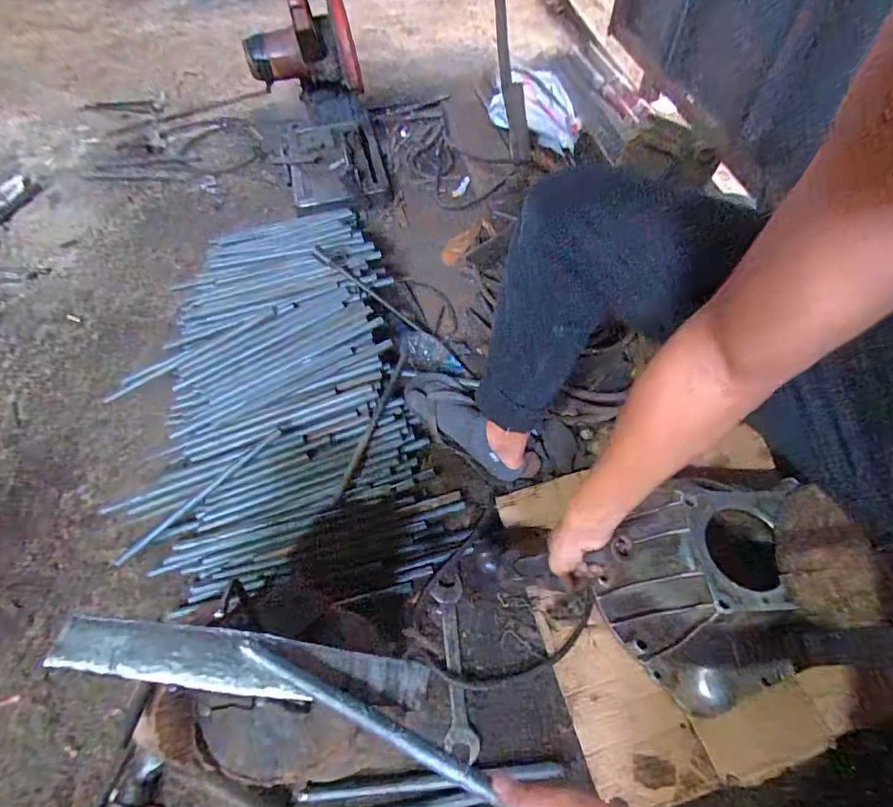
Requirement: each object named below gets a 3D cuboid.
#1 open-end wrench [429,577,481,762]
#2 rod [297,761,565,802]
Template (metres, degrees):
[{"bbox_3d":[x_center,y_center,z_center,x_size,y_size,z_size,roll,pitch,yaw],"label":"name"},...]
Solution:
[{"bbox_3d":[0.010,0.373,0.685,0.045,0.008,0.229,-6,56,-1],"label":"open-end wrench"},{"bbox_3d":[-0.018,0.486,0.608,0.336,0.016,0.016,-6,56,0],"label":"rod"}]

